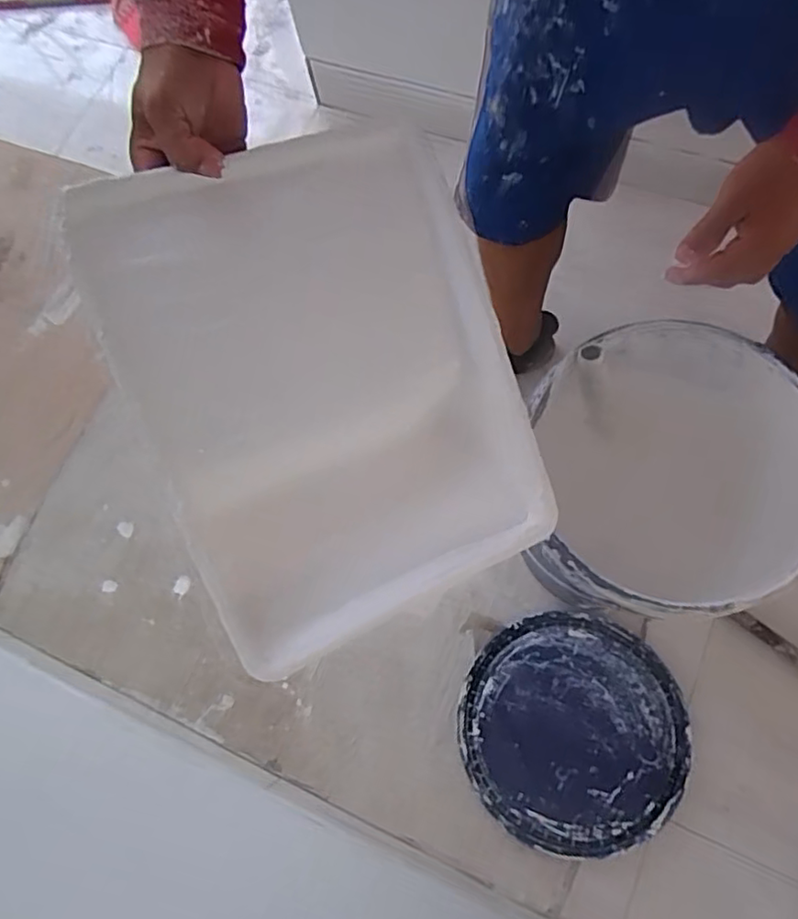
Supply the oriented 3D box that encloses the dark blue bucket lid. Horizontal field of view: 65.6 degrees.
[{"bbox_3d":[0.245,0.383,0.880,0.301,0.025,0.309,-2,73,7],"label":"dark blue bucket lid"}]

